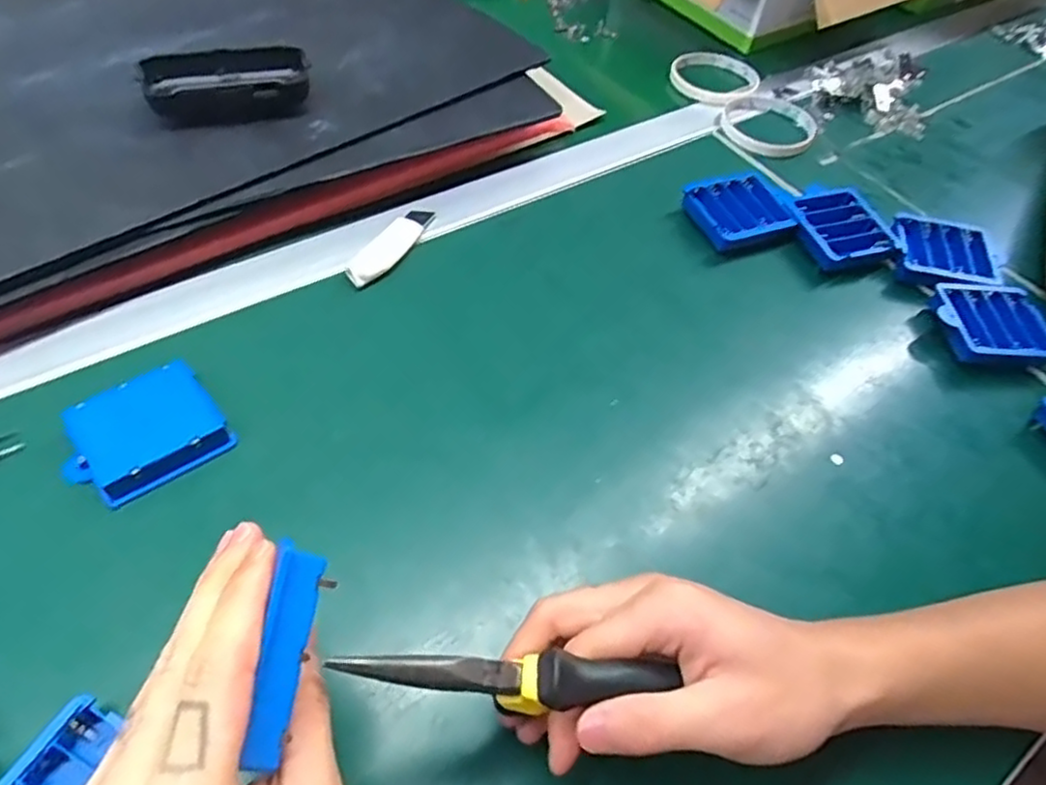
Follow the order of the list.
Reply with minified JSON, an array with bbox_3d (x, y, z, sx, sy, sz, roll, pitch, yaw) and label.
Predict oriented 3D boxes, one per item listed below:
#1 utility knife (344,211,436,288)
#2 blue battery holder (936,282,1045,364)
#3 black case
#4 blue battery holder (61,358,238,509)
[{"bbox_3d":[-0.091,-0.106,0.482,0.023,0.008,0.091,26,55,13],"label":"utility knife"},{"bbox_3d":[0.327,-0.048,0.470,0.076,0.019,0.063,8,53,0],"label":"blue battery holder"},{"bbox_3d":[-0.213,-0.222,0.490,0.110,0.027,0.057,-13,56,-16],"label":"black case"},{"bbox_3d":[-0.209,0.021,0.372,0.077,0.015,0.065,-34,63,-27],"label":"blue battery holder"}]

